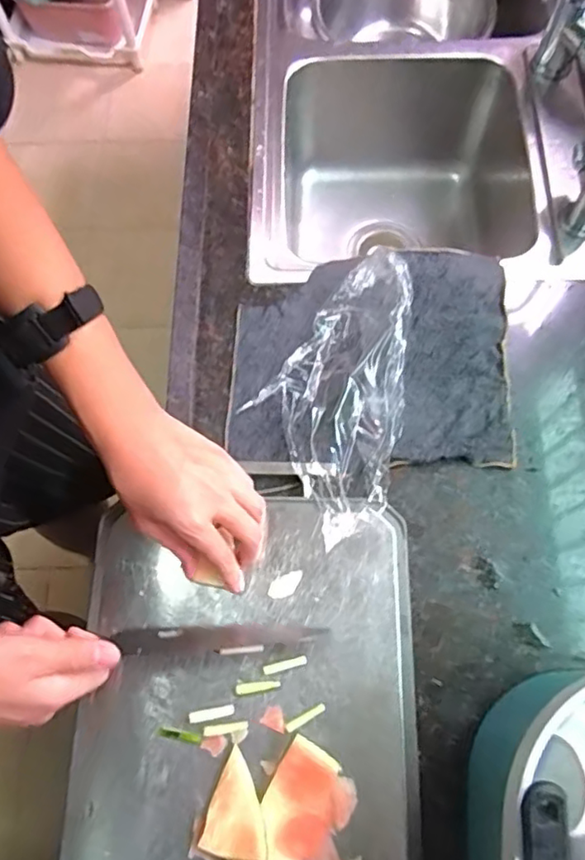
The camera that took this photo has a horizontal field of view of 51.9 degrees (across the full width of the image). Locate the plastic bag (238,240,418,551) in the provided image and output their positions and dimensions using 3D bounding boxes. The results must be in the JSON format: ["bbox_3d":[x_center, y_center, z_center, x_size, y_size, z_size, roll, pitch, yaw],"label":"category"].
[{"bbox_3d":[0.037,-0.045,0.554,0.123,0.075,0.272,9,71,5],"label":"plastic bag"}]

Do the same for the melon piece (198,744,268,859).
[{"bbox_3d":[-0.038,0.281,0.447,0.048,0.020,0.064,13,71,6],"label":"melon piece"}]

